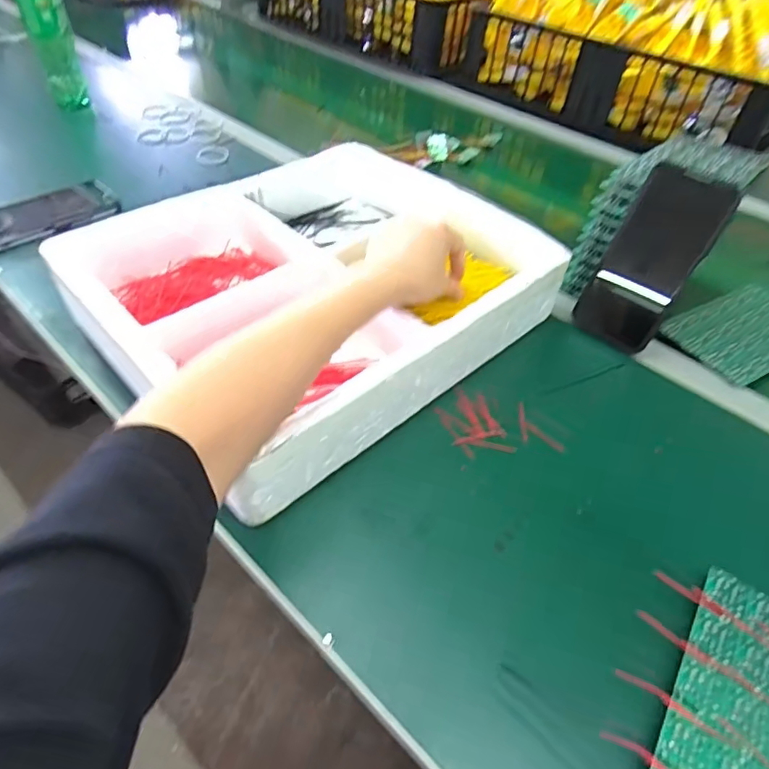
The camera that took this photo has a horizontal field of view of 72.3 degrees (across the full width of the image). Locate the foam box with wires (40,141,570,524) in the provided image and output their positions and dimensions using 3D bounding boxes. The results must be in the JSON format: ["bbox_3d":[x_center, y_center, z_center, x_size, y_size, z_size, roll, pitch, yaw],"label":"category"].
[{"bbox_3d":[-0.052,-0.105,0.507,0.383,0.068,0.308,-33,58,-30],"label":"foam box with wires"}]

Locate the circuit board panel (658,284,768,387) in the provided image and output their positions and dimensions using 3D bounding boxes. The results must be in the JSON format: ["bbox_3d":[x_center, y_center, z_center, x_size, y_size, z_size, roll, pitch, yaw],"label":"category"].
[{"bbox_3d":[0.388,-0.059,0.561,0.179,0.004,0.098,-22,53,-24],"label":"circuit board panel"}]

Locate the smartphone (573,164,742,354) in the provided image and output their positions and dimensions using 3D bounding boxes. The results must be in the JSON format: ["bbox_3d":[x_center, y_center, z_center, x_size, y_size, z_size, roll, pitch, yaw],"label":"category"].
[{"bbox_3d":[0.251,-0.114,0.501,0.078,0.163,0.012,36,31,25],"label":"smartphone"}]

